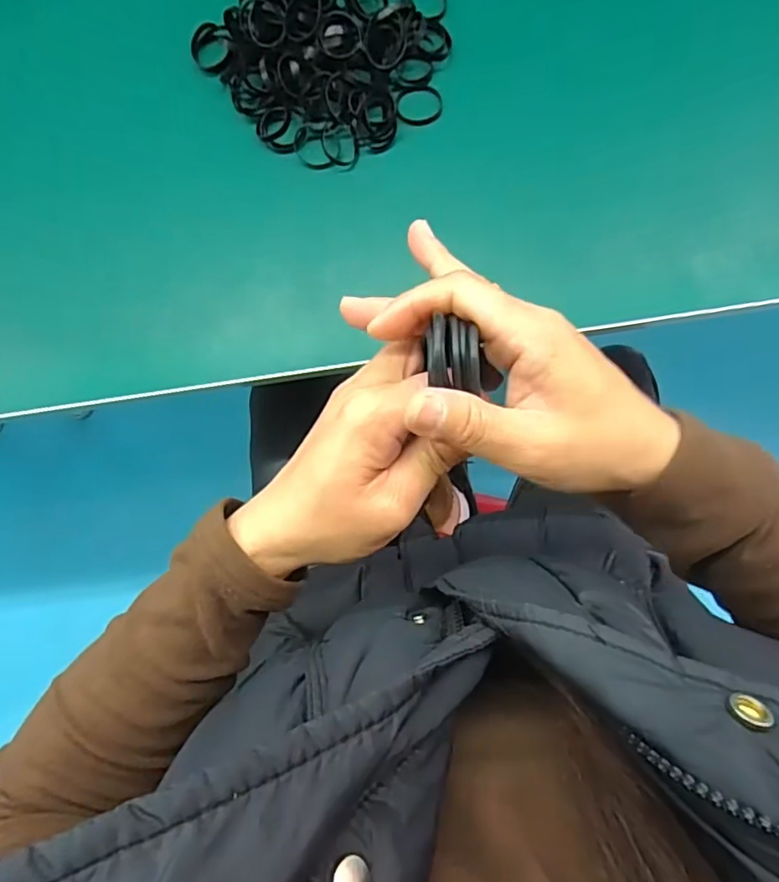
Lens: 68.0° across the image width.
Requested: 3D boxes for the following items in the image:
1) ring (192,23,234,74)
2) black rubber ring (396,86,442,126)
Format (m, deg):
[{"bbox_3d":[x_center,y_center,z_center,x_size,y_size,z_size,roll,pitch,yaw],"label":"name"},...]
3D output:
[{"bbox_3d":[-0.112,-0.248,0.364,0.025,0.011,0.030,-30,86,3],"label":"ring"},{"bbox_3d":[0.018,-0.209,0.359,0.028,0.004,0.025,-4,87,4],"label":"black rubber ring"}]

